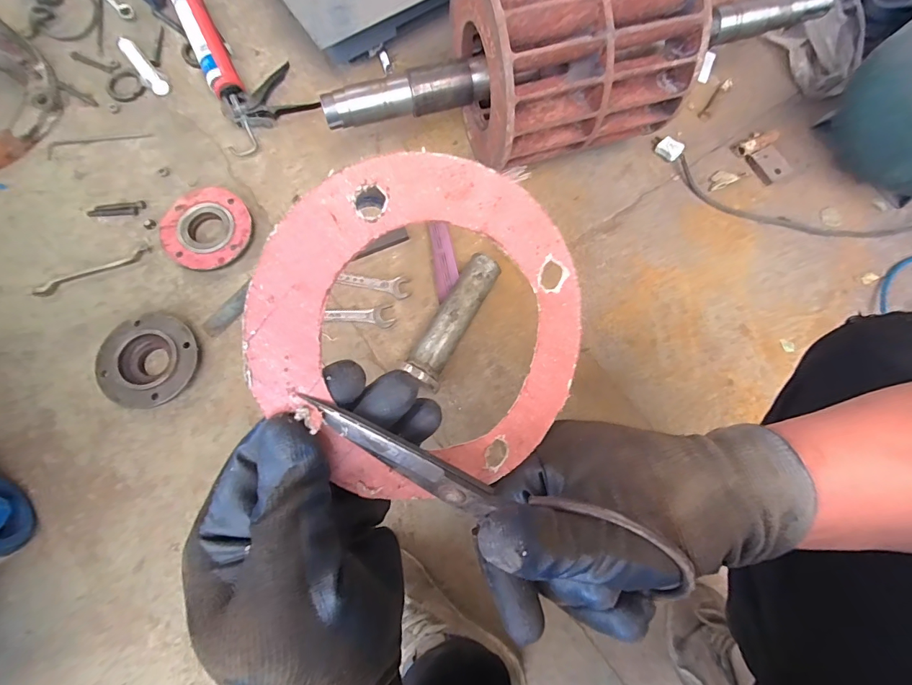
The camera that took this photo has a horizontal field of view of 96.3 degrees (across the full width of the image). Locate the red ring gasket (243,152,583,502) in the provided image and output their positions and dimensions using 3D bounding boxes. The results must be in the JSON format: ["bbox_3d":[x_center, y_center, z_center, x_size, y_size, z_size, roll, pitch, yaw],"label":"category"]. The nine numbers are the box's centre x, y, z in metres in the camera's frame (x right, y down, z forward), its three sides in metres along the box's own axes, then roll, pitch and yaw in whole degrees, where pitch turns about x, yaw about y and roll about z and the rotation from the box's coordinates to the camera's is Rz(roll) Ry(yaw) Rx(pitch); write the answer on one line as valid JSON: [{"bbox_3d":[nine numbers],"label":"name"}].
[{"bbox_3d":[-0.007,-0.003,0.183,0.146,0.009,0.152,-5,105,-21],"label":"red ring gasket"}]

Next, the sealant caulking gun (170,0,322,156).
[{"bbox_3d":[-0.425,-0.582,0.819,0.188,0.050,0.415,-23,79,-7],"label":"sealant caulking gun"}]

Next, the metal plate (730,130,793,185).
[{"bbox_3d":[0.623,-0.377,0.820,0.078,0.023,0.107,-33,80,-9],"label":"metal plate"}]

